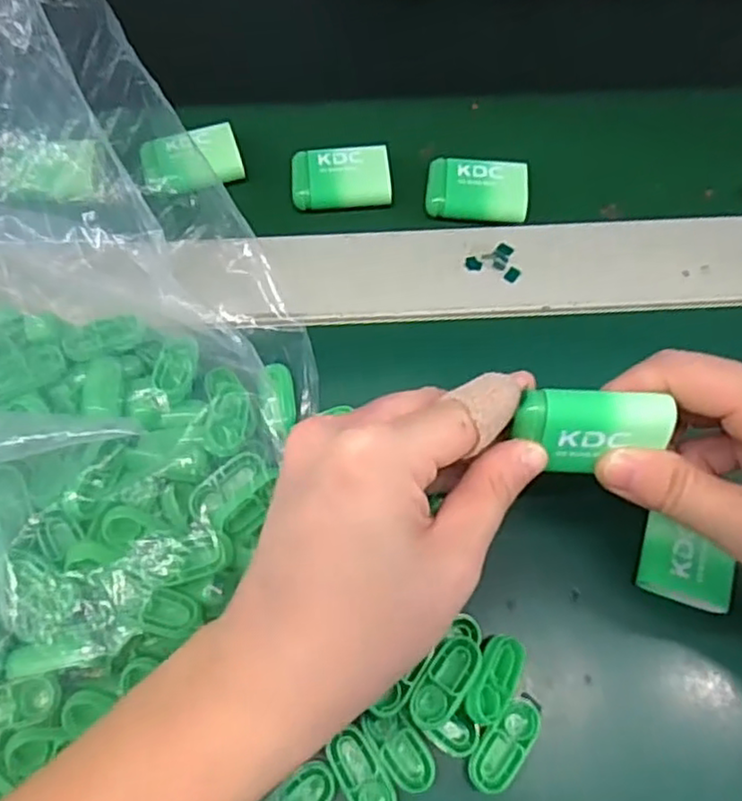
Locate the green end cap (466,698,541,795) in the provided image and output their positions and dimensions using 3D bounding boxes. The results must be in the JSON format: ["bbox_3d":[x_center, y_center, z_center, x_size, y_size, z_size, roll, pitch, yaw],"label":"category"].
[{"bbox_3d":[0.049,0.124,0.242,0.016,0.006,0.034,34,69,13],"label":"green end cap"}]

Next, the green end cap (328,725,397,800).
[{"bbox_3d":[-0.002,0.135,0.238,0.015,0.005,0.030,-29,70,-14],"label":"green end cap"}]

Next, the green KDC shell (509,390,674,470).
[{"bbox_3d":[0.074,0.008,0.226,0.048,0.030,0.014,1,25,2],"label":"green KDC shell"}]

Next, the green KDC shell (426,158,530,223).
[{"bbox_3d":[0.055,-0.108,0.344,0.050,0.010,0.036,2,66,-1],"label":"green KDC shell"}]

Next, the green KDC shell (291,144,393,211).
[{"bbox_3d":[-0.016,-0.115,0.349,0.050,0.014,0.033,-5,66,-4],"label":"green KDC shell"}]

